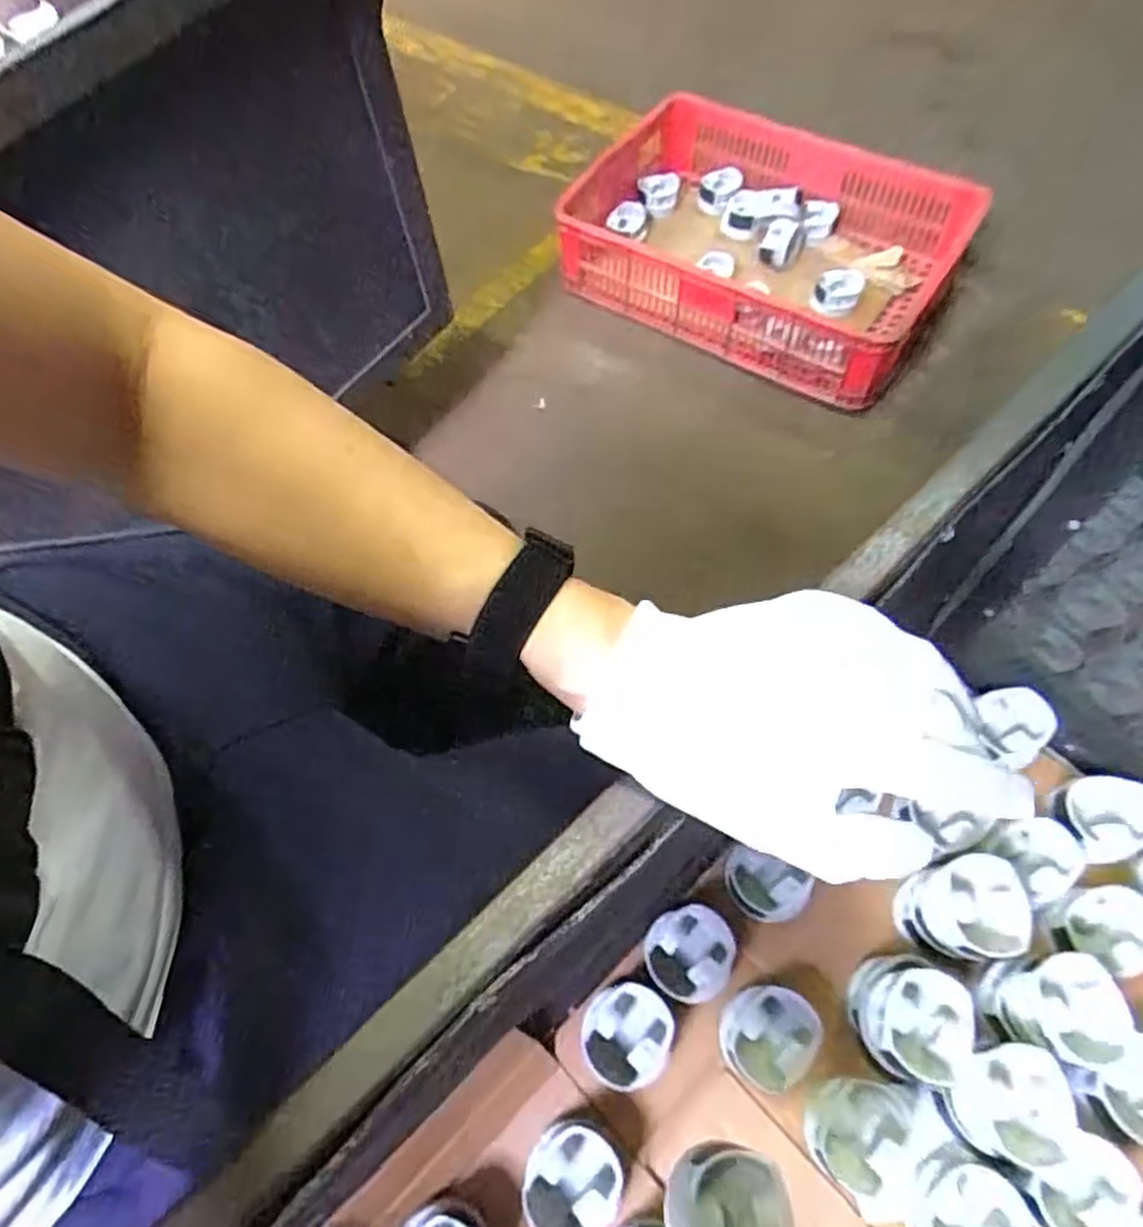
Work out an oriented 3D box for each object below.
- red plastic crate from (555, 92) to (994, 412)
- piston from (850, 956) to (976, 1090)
[{"bbox_3d":[0.325,-0.657,1.347,0.648,0.158,0.450,29,67,17],"label":"red plastic crate"},{"bbox_3d":[0.271,0.322,0.607,0.080,0.067,0.087,-1,62,3],"label":"piston"}]

